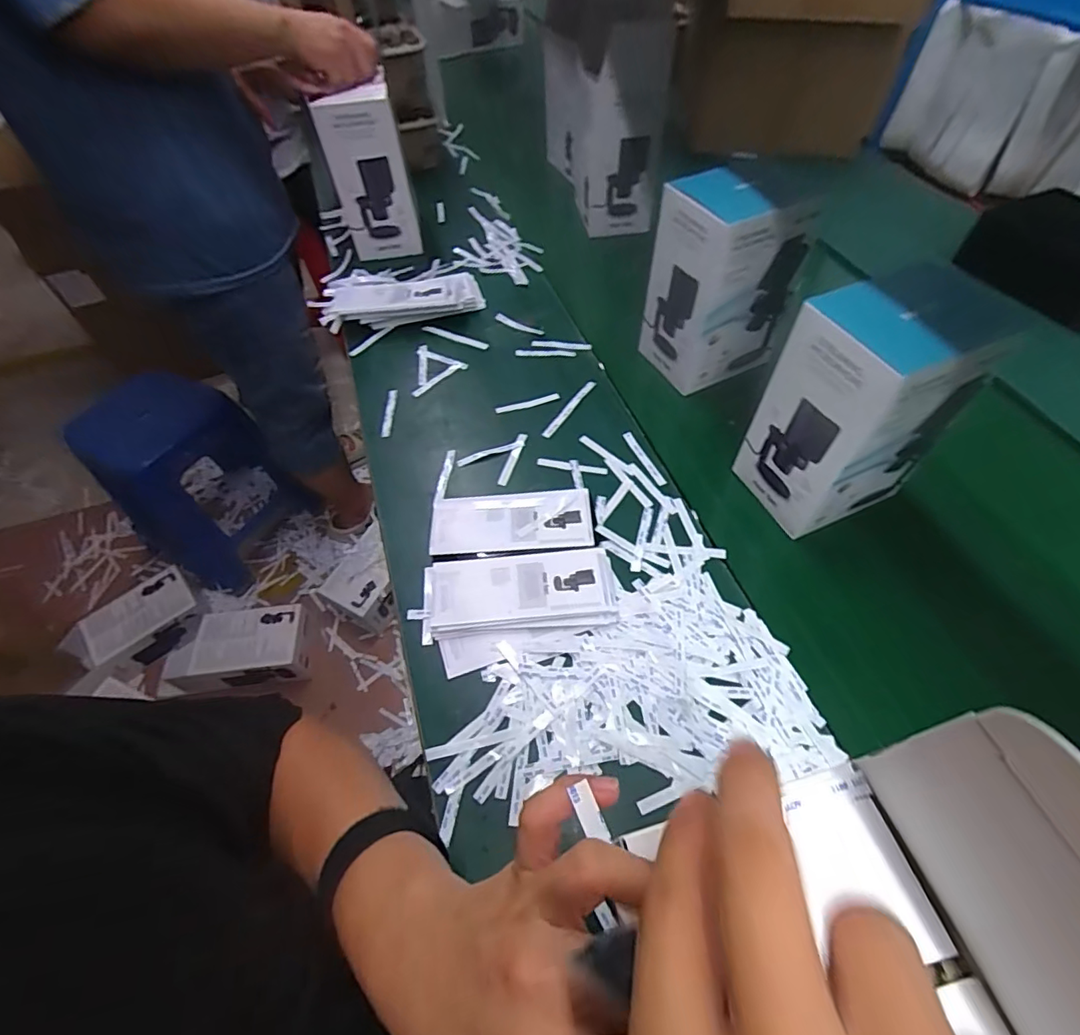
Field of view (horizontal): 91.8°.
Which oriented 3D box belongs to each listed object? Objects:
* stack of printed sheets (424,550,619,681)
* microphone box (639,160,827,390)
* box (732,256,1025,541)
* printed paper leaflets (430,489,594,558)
[{"bbox_3d":[-0.022,0.087,0.537,0.195,0.020,0.114,-10,55,-3],"label":"stack of printed sheets"},{"bbox_3d":[0.235,-0.308,0.680,0.151,0.218,0.122,-27,58,-14],"label":"microphone box"},{"bbox_3d":[0.327,-0.109,0.534,0.153,0.221,0.112,-19,56,-10],"label":"box"},{"bbox_3d":[-0.032,0.007,0.597,0.178,0.019,0.080,-5,55,0],"label":"printed paper leaflets"}]

